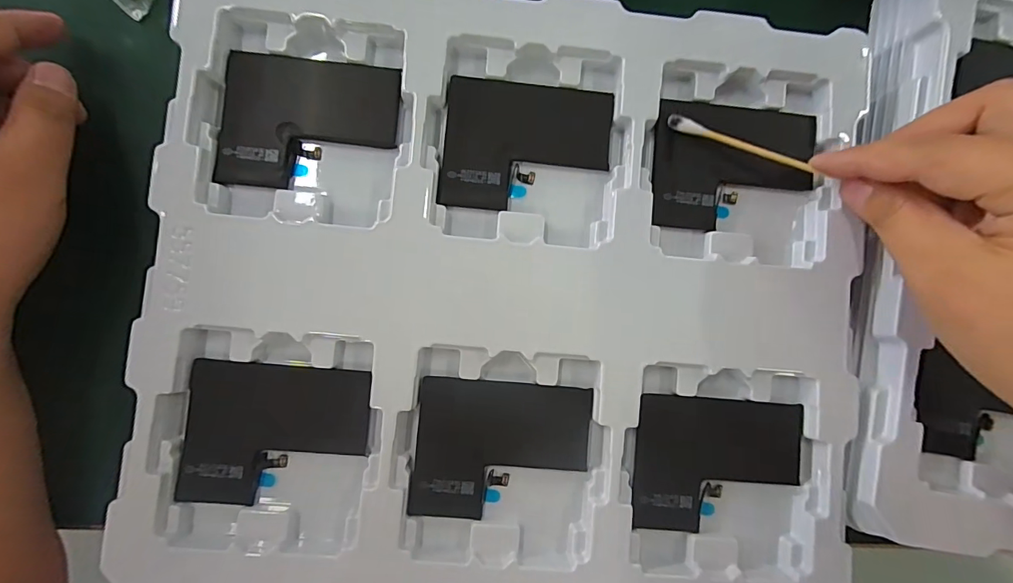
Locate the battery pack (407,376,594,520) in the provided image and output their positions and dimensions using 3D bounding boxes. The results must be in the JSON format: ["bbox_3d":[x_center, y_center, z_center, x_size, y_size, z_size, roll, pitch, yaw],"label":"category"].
[{"bbox_3d":[-0.002,0.071,0.196,0.077,0.005,0.059,5,88,-3],"label":"battery pack"}]

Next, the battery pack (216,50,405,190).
[{"bbox_3d":[-0.089,-0.075,0.198,0.077,0.006,0.059,5,88,-3],"label":"battery pack"}]

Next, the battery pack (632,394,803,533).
[{"bbox_3d":[0.098,0.080,0.202,0.077,0.008,0.059,5,88,-3],"label":"battery pack"}]

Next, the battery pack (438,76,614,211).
[{"bbox_3d":[0.010,-0.068,0.205,0.078,0.007,0.060,4,88,-3],"label":"battery pack"}]

